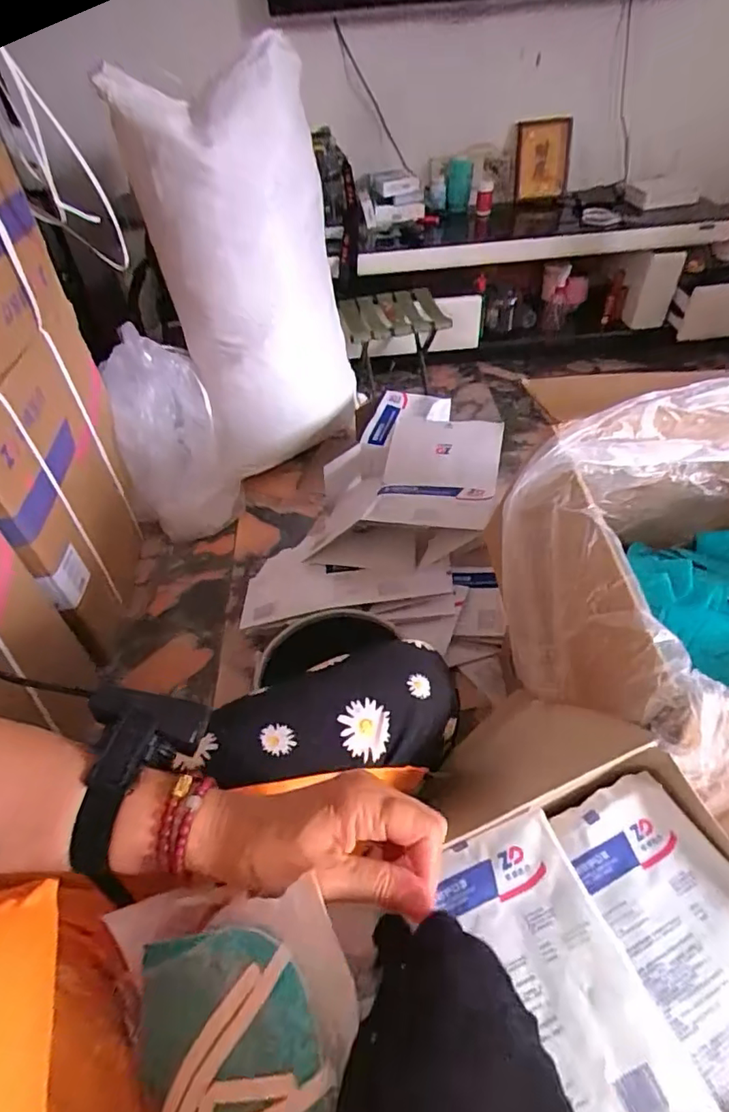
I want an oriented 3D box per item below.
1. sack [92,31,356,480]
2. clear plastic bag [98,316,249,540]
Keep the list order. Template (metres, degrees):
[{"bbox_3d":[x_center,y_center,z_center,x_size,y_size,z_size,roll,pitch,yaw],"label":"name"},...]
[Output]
[{"bbox_3d":[-0.271,-0.647,1.317,0.399,0.765,0.251,-32,52,-24],"label":"sack"},{"bbox_3d":[-0.480,-0.287,1.350,0.249,0.494,0.162,-19,12,-13],"label":"clear plastic bag"}]

